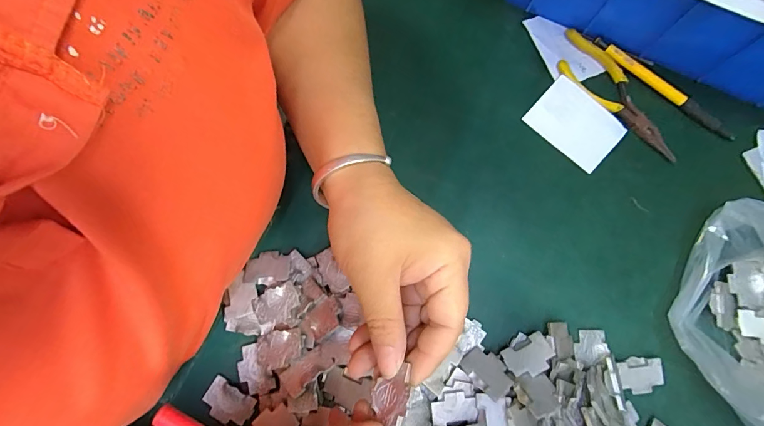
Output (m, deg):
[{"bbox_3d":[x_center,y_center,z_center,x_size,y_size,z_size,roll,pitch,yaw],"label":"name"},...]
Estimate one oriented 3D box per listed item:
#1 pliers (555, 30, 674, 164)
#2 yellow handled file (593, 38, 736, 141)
[{"bbox_3d":[0.207,-0.105,0.333,0.137,0.009,0.042,44,79,8],"label":"pliers"},{"bbox_3d":[0.247,-0.110,0.334,0.141,0.010,0.011,40,79,7],"label":"yellow handled file"}]

